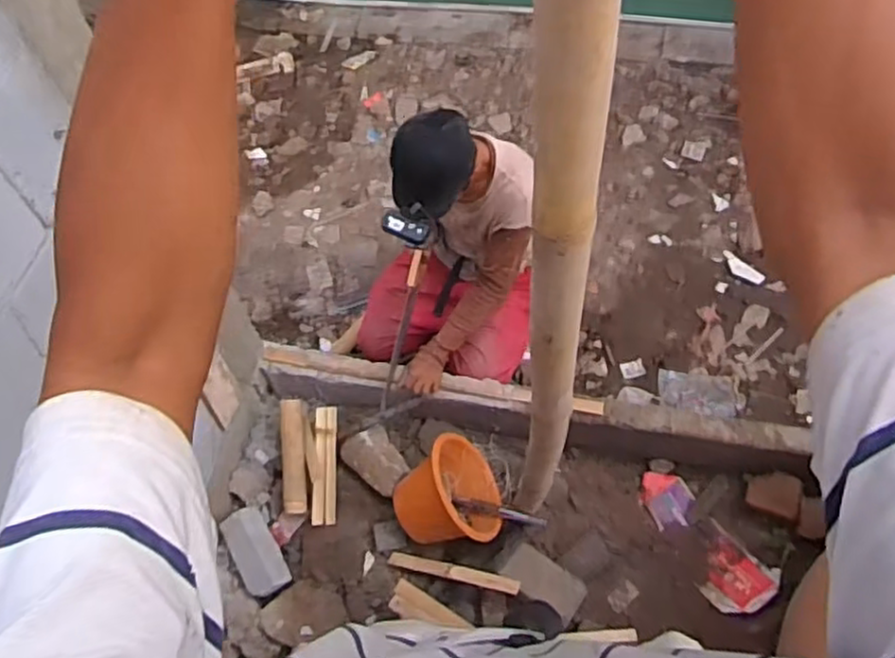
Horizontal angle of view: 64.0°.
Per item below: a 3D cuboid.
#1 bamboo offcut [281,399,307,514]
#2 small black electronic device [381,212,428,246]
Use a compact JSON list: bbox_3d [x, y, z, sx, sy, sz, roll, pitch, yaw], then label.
[{"bbox_3d":[-0.375,0.310,1.742,0.056,0.022,0.270,-4,85,2],"label":"bamboo offcut"},{"bbox_3d":[-0.092,-0.215,1.518,0.112,0.024,0.048,27,106,21],"label":"small black electronic device"}]

